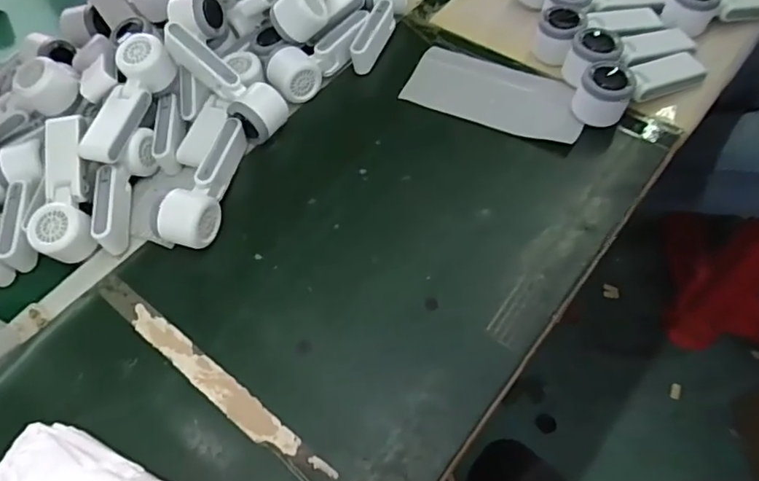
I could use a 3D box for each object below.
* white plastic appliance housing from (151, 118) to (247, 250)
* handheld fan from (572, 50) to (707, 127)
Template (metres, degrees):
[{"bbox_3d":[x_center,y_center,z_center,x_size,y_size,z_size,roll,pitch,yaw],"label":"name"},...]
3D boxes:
[{"bbox_3d":[-0.190,-0.064,0.613,0.050,0.058,0.165,14,62,12],"label":"white plastic appliance housing"},{"bbox_3d":[0.302,-0.186,0.630,0.153,0.049,0.057,-23,61,-9],"label":"handheld fan"}]

